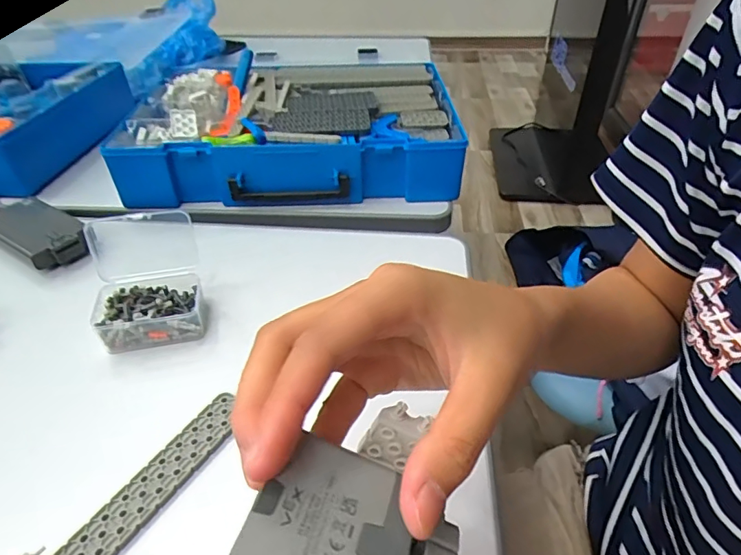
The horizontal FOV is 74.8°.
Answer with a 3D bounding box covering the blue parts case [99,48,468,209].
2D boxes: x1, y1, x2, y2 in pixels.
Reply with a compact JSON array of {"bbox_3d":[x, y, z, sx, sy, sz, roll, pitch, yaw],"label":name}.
[{"bbox_3d":[-0.090,-0.193,0.571,0.347,0.068,0.252,-1,44,-6],"label":"blue parts case"}]

